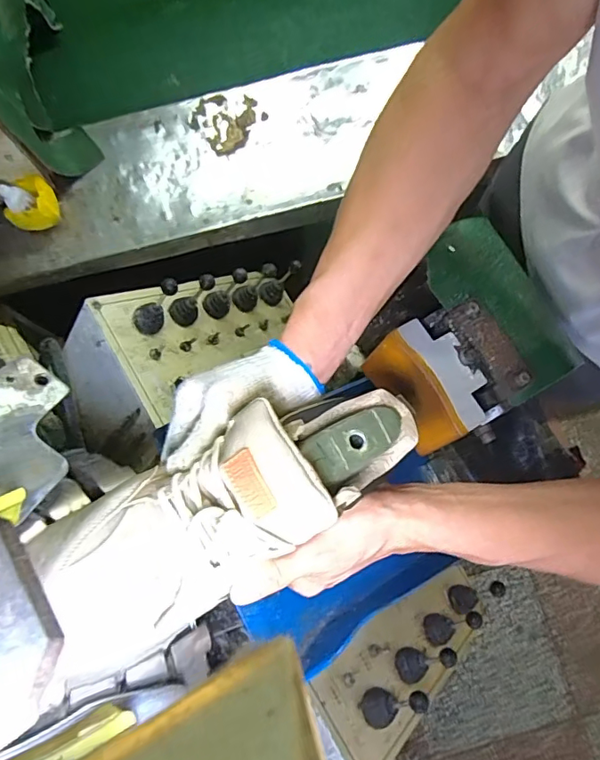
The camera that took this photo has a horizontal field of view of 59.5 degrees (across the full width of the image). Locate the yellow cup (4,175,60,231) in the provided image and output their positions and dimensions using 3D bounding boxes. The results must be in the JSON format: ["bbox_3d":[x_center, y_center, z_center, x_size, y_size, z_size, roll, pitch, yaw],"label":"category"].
[{"bbox_3d":[-0.402,-0.261,0.792,0.066,0.054,0.063,0,80,1],"label":"yellow cup"}]

